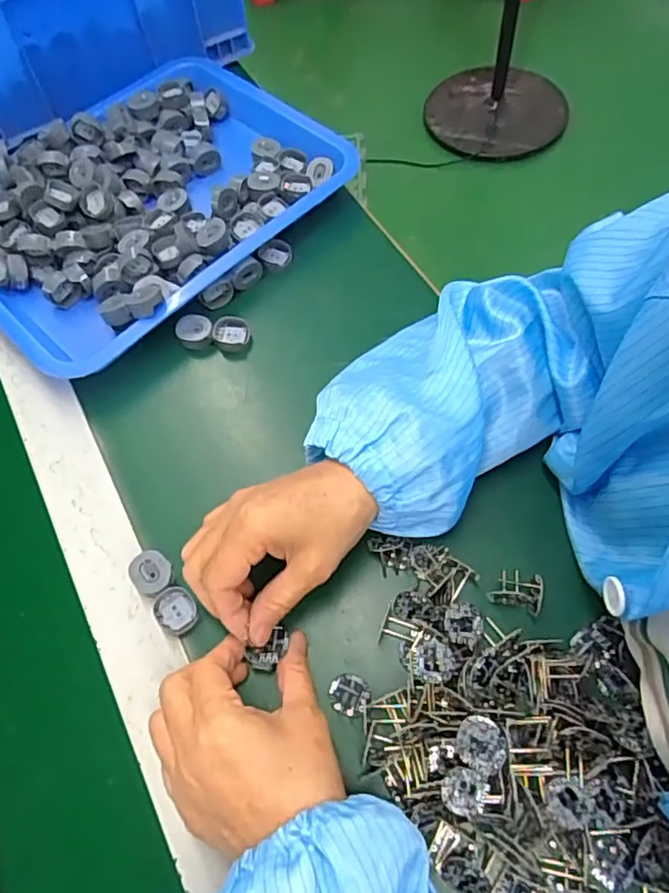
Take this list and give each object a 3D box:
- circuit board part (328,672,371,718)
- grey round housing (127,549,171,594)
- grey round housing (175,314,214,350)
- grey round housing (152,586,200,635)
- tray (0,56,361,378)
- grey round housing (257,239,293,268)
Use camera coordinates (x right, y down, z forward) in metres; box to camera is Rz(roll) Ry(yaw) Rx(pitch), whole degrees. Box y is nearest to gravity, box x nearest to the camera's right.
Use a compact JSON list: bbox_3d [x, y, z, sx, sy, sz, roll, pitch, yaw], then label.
[{"bbox_3d":[0.008,0.149,0.353,0.024,0.010,0.023,-2,63,3],"label":"circuit board part"},{"bbox_3d":[-0.121,0.084,0.389,0.029,0.017,0.028,-2,63,3],"label":"grey round housing"},{"bbox_3d":[-0.113,-0.093,0.472,0.028,0.011,0.026,-7,63,1],"label":"grey round housing"},{"bbox_3d":[-0.102,0.105,0.377,0.025,0.009,0.028,-39,67,-14],"label":"grey round housing"},{"bbox_3d":[-0.170,-0.220,0.524,0.251,0.051,0.328,40,73,21],"label":"tray"},{"bbox_3d":[-0.052,-0.167,0.507,0.029,0.008,0.024,6,64,7],"label":"grey round housing"}]

